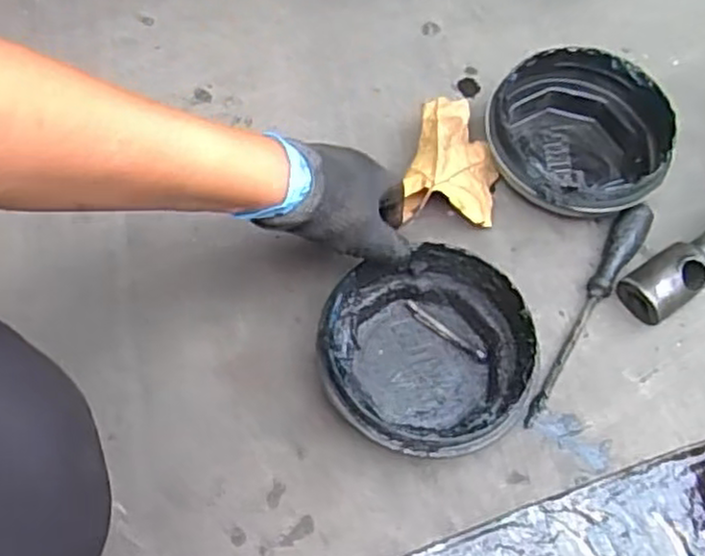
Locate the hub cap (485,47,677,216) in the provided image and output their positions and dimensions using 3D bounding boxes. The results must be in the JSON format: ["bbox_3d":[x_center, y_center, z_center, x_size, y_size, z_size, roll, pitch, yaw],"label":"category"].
[{"bbox_3d":[0.202,-0.123,0.674,0.151,0.070,0.155,1,64,-3],"label":"hub cap"}]

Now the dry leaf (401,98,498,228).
[{"bbox_3d":[0.091,-0.101,0.661,0.079,0.060,0.112,10,64,2],"label":"dry leaf"}]

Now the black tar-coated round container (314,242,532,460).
[{"bbox_3d":[0.056,0.060,0.570,0.148,0.073,0.156,1,64,-3],"label":"black tar-coated round container"}]

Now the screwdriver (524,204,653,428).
[{"bbox_3d":[0.197,0.024,0.623,0.027,0.032,0.221,32,66,12],"label":"screwdriver"}]

